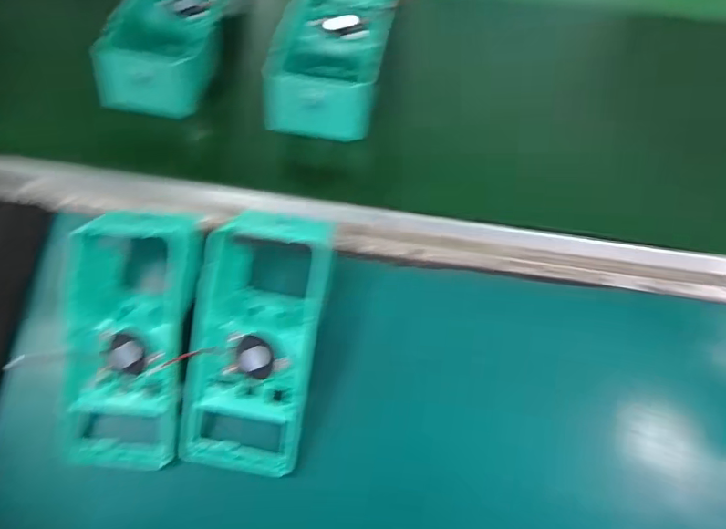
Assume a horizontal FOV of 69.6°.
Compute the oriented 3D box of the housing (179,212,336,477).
[{"bbox_3d":[-0.077,0.059,0.394,0.089,0.042,0.192,9,90,6],"label":"housing"}]

